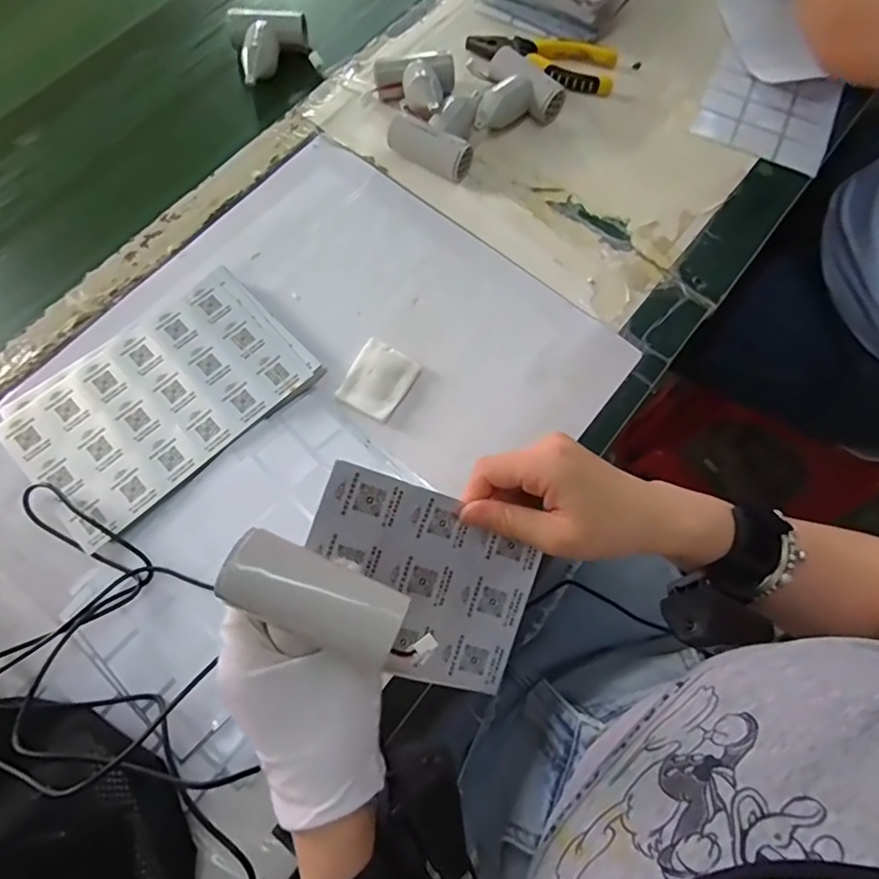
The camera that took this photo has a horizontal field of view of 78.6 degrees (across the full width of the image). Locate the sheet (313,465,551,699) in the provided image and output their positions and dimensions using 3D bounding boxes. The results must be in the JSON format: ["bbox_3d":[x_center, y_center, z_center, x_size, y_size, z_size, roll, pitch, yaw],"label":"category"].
[{"bbox_3d":[-0.011,0.079,0.296,0.130,0.005,0.097,21,86,-17],"label":"sheet"}]

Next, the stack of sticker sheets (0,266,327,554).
[{"bbox_3d":[-0.219,-0.033,0.430,0.215,0.017,0.137,-42,77,-13],"label":"stack of sticker sheets"}]

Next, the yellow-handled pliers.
[{"bbox_3d":[0.104,-0.390,0.550,0.152,0.017,0.061,13,72,3],"label":"yellow-handled pliers"}]

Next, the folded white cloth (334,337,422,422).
[{"bbox_3d":[-0.051,-0.048,0.444,0.049,0.012,0.060,29,74,8],"label":"folded white cloth"}]

